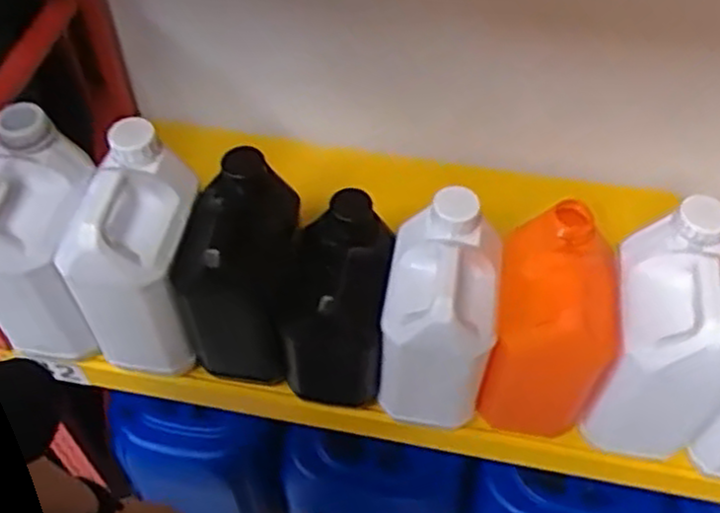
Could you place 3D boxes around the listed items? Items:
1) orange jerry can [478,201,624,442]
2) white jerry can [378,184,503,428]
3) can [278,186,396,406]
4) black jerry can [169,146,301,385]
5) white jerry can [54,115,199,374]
[{"bbox_3d":[0.184,0.072,0.753,0.104,0.218,0.133,9,53,6],"label":"orange jerry can"},{"bbox_3d":[0.079,0.058,0.754,0.102,0.207,0.134,8,53,5],"label":"white jerry can"},{"bbox_3d":[-0.021,0.051,0.779,0.097,0.193,0.147,6,53,4],"label":"can"},{"bbox_3d":[-0.118,0.014,0.771,0.099,0.200,0.134,3,53,2],"label":"black jerry can"},{"bbox_3d":[-0.224,0.003,0.779,0.112,0.237,0.153,5,53,3],"label":"white jerry can"}]

